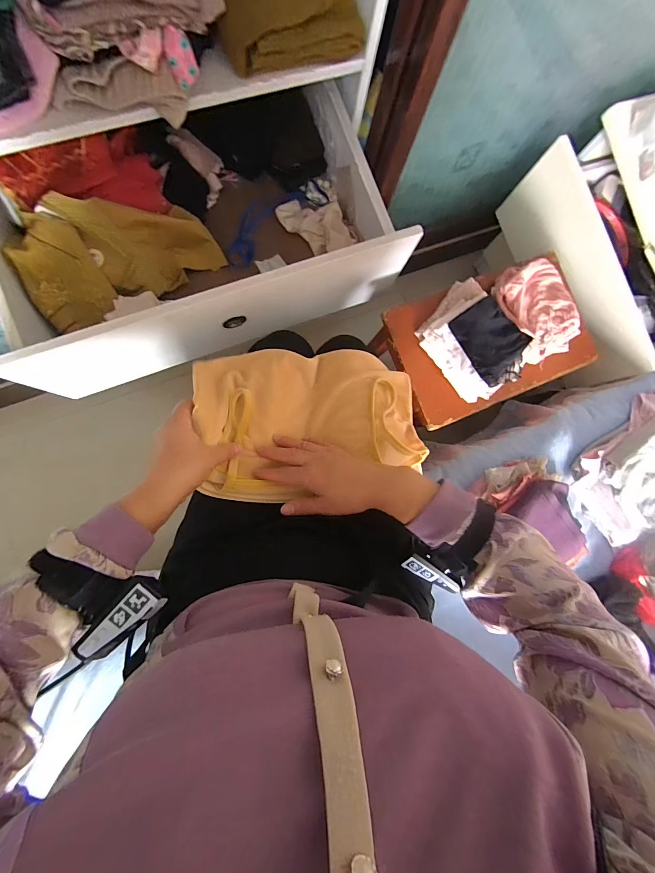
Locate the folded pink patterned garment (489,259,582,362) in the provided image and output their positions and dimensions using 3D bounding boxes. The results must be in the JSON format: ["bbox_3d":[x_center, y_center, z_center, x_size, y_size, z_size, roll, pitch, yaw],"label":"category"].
[{"bbox_3d":[0.356,-0.213,0.573,0.129,0.040,0.163,-16,89,-8],"label":"folded pink patterned garment"}]

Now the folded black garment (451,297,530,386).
[{"bbox_3d":[0.261,-0.148,0.534,0.094,0.027,0.127,-32,89,-3],"label":"folded black garment"}]

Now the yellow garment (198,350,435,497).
[{"bbox_3d":[-0.004,-0.023,0.441,0.265,0.079,0.200,-8,88,-8],"label":"yellow garment"}]

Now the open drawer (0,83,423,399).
[{"bbox_3d":[-0.210,-0.330,0.545,0.582,0.156,0.355,-22,89,-8],"label":"open drawer"}]

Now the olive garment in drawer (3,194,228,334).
[{"bbox_3d":[-0.336,-0.299,0.548,0.295,0.091,0.124,-29,90,-8],"label":"olive garment in drawer"}]

